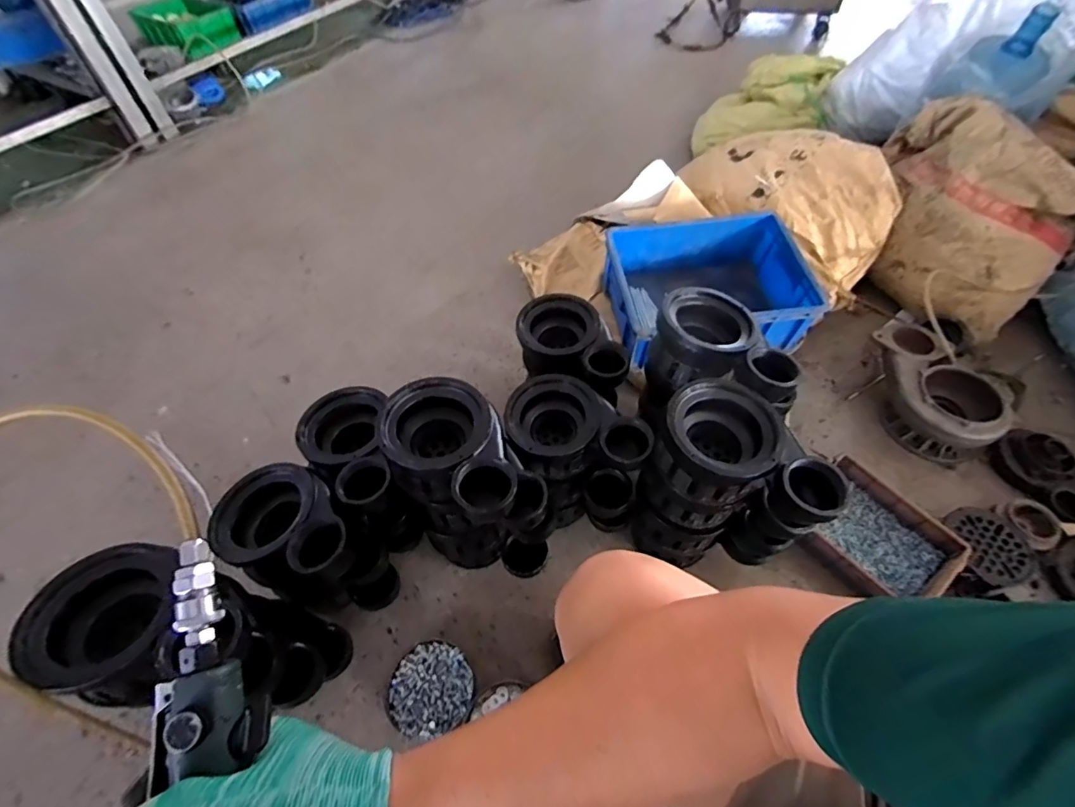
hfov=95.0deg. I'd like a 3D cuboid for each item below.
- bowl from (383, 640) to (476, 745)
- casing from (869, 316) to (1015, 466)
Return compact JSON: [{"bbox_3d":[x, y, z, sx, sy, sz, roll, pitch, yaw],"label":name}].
[{"bbox_3d":[-0.163,0.432,0.748,0.127,0.034,0.121,-1,54,1],"label":"bowl"},{"bbox_3d":[0.819,-0.021,1.048,0.245,0.141,0.269,-1,54,1],"label":"casing"}]

